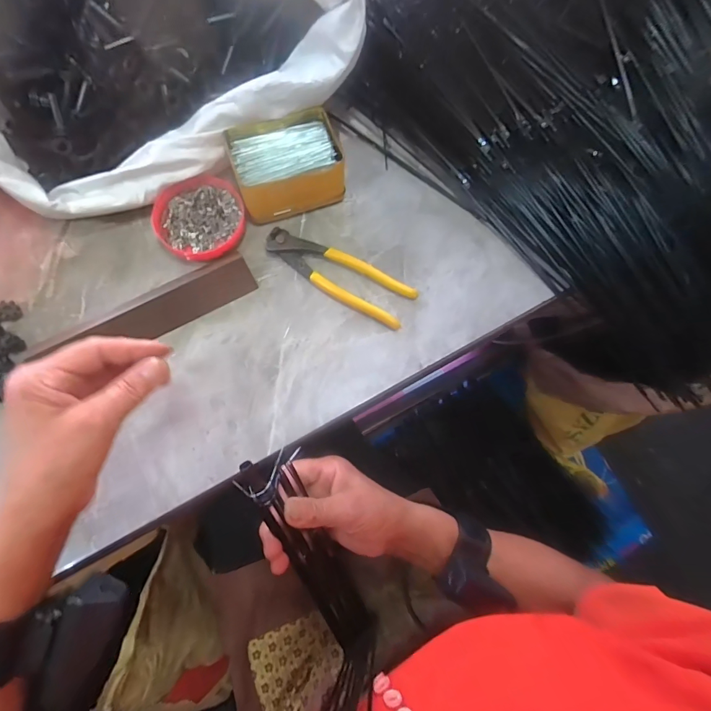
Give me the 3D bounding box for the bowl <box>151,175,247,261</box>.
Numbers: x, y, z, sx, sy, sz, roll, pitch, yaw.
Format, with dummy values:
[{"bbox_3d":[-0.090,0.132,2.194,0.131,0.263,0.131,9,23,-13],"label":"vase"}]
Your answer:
[{"bbox_3d":[-0.164,-0.146,0.430,0.090,0.028,0.089,1,75,-2],"label":"bowl"}]

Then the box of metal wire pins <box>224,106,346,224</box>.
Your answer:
[{"bbox_3d":[-0.072,-0.201,0.437,0.111,0.053,0.086,-19,77,-7],"label":"box of metal wire pins"}]

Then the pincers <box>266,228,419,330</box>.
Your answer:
[{"bbox_3d":[-0.018,-0.087,0.426,0.164,0.015,0.051,30,76,6],"label":"pincers"}]

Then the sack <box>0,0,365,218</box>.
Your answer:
[{"bbox_3d":[-0.205,-0.304,0.384,0.366,0.134,0.228,-24,77,-8],"label":"sack"}]

